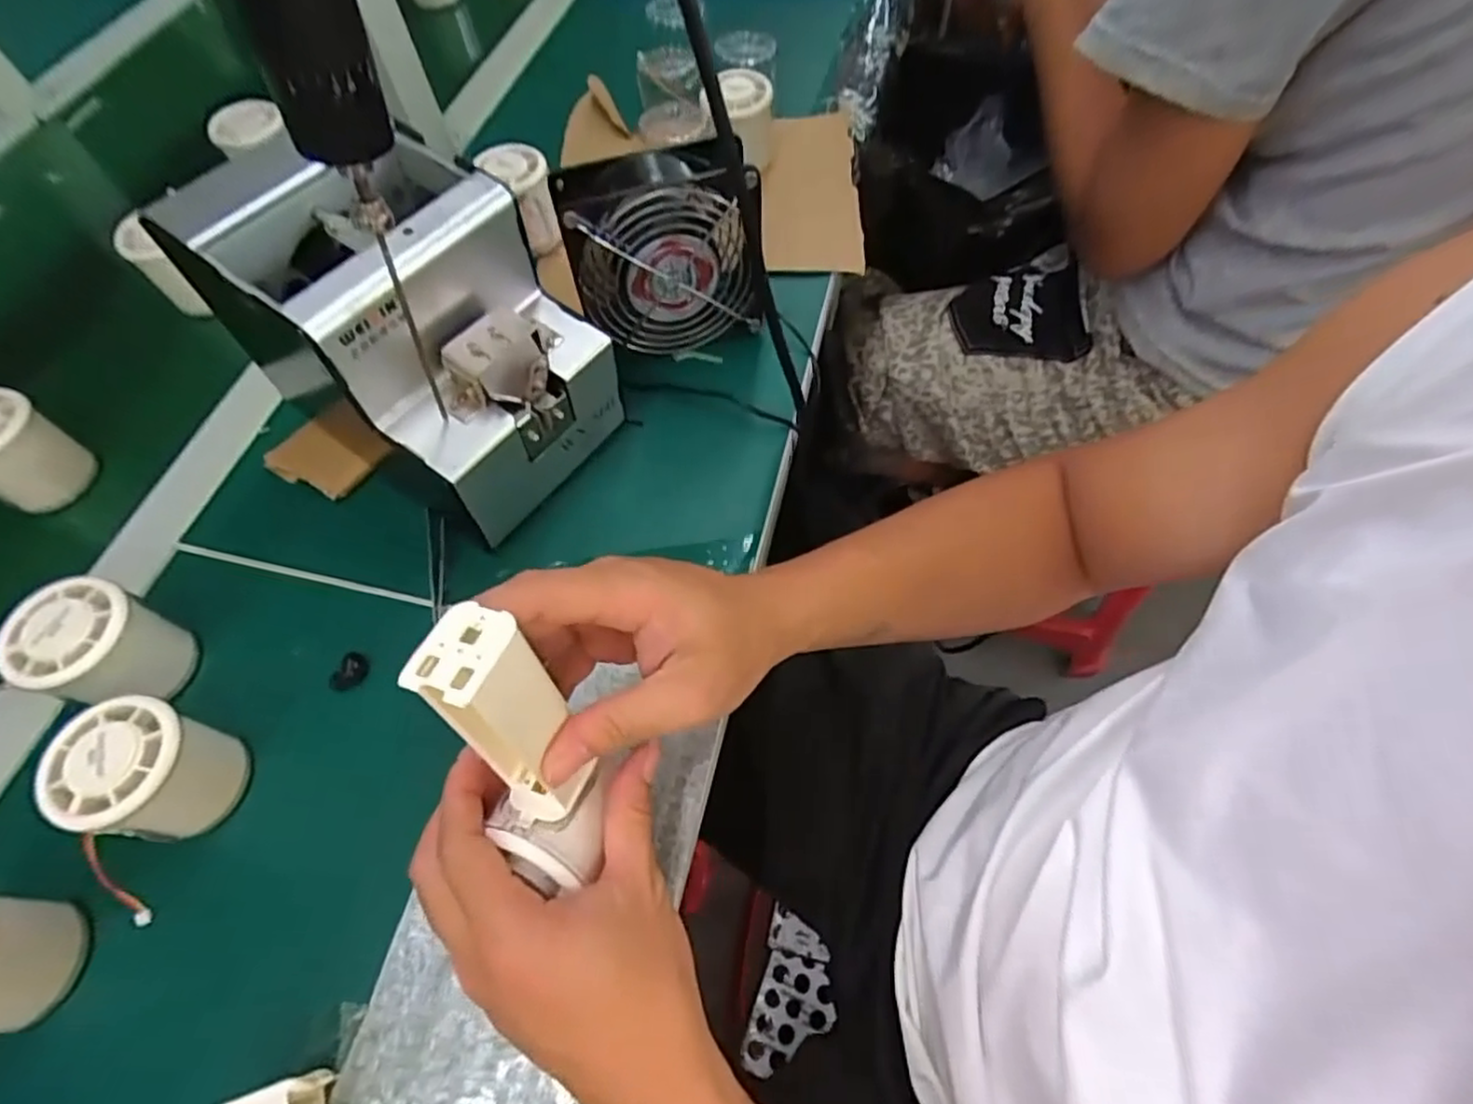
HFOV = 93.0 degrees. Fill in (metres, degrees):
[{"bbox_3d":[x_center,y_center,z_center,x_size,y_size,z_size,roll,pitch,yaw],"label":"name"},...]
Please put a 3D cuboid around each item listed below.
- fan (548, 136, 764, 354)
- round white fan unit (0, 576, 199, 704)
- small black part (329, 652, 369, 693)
[{"bbox_3d":[-0.047,-0.188,0.454,0.123,0.125,0.049,-13,61,-6],"label":"fan"},{"bbox_3d":[-0.325,0.051,0.361,0.054,0.057,0.055,-1,61,1],"label":"round white fan unit"},{"bbox_3d":[-0.211,0.066,0.381,0.010,0.013,0.022,25,64,15],"label":"small black part"}]

